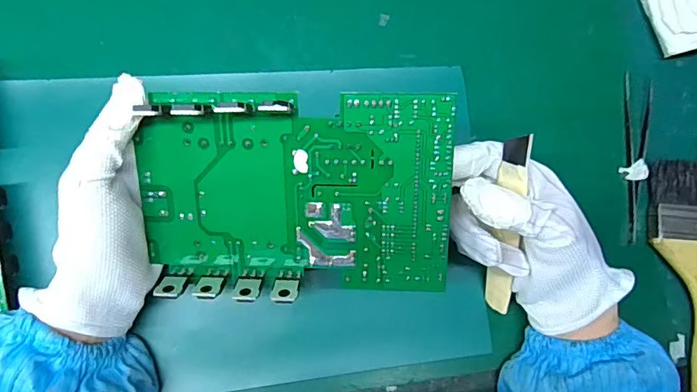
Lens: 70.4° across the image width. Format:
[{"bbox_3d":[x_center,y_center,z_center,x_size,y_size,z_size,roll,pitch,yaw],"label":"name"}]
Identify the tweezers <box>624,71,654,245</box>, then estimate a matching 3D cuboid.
[{"bbox_3d":[0.220,-0.030,0.379,0.024,0.006,0.128,11,84,-6],"label":"tweezers"}]

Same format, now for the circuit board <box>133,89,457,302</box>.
[{"bbox_3d":[-0.031,0.002,0.275,0.173,0.022,0.112,2,107,4],"label":"circuit board"}]

